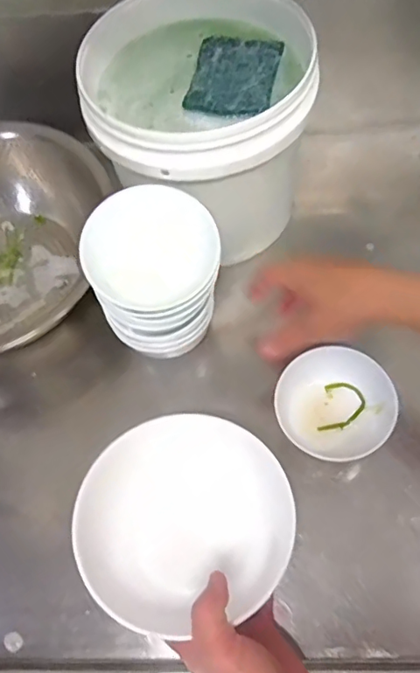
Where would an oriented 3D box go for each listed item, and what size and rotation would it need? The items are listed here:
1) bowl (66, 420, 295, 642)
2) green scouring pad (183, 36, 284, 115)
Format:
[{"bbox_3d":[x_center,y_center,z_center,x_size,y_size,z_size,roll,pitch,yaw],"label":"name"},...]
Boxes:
[{"bbox_3d":[-0.019,0.151,0.450,0.170,0.074,0.160,-2,63,3],"label":"bowl"},{"bbox_3d":[0.022,-0.245,0.498,0.077,0.010,0.095,11,66,9],"label":"green scouring pad"}]

